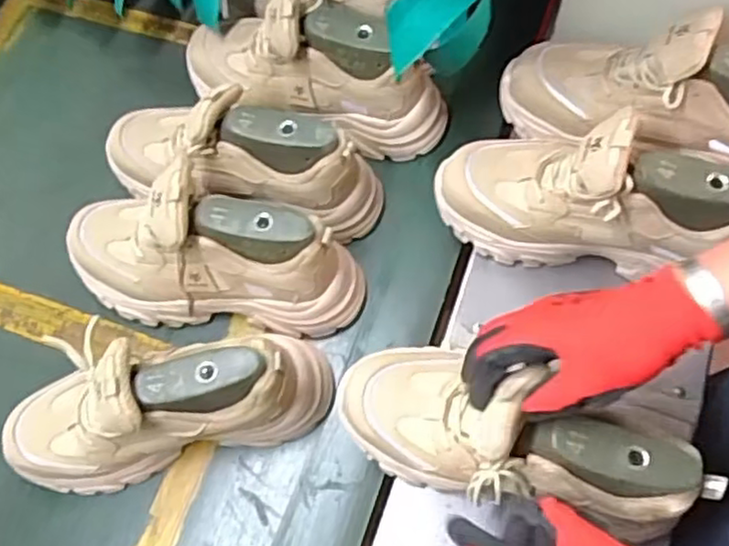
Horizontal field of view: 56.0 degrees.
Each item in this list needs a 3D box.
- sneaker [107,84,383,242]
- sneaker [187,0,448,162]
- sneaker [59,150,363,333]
[{"bbox_3d":[-0.126,-0.136,0.698,0.294,0.138,0.125,12,71,6],"label":"sneaker"},{"bbox_3d":[-0.056,-0.220,0.725,0.286,0.140,0.097,21,72,9],"label":"sneaker"},{"bbox_3d":[-0.150,-0.021,0.653,0.296,0.144,0.109,5,70,4],"label":"sneaker"}]

